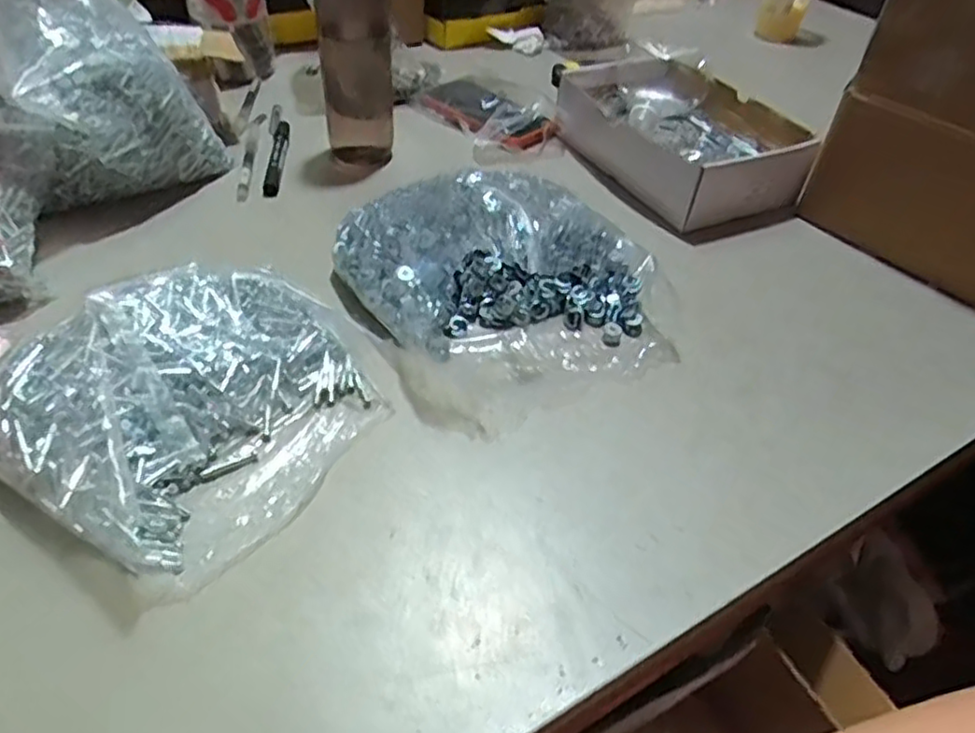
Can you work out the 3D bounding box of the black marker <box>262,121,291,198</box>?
[{"bbox_3d":[-0.212,-0.214,0.690,0.015,0.010,0.136,-1,46,-8],"label":"black marker"}]

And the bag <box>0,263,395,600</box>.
[{"bbox_3d":[-0.178,0.009,0.421,0.192,0.054,0.212,28,49,19],"label":"bag"}]

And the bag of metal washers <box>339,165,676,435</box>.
[{"bbox_3d":[0.013,-0.078,0.520,0.216,0.070,0.218,-20,51,-25],"label":"bag of metal washers"}]

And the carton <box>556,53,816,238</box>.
[{"bbox_3d":[0.199,-0.253,0.724,0.175,0.068,0.251,-20,51,-25],"label":"carton"}]

